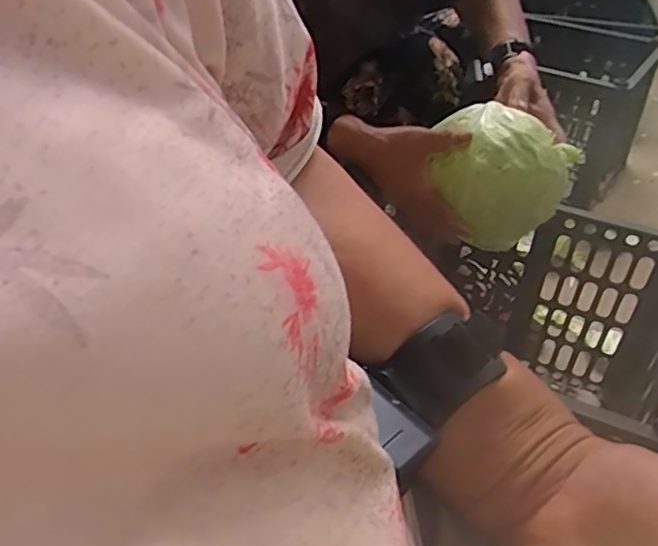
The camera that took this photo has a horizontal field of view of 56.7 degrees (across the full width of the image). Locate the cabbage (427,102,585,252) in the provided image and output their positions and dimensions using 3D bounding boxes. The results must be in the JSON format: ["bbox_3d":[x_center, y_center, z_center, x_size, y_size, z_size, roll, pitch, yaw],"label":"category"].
[{"bbox_3d":[0.194,-0.110,0.677,0.132,0.123,0.145,22,43,24],"label":"cabbage"}]

